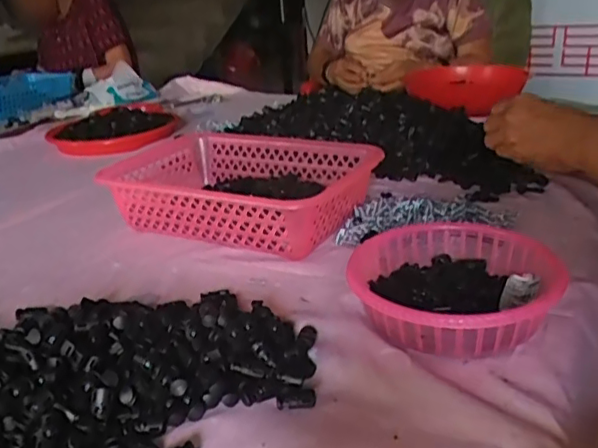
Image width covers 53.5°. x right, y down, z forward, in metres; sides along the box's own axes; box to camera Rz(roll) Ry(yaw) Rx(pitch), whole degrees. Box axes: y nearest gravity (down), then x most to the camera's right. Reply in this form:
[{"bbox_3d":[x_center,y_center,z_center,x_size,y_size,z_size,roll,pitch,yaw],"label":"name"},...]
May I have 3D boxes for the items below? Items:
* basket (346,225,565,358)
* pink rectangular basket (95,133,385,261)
[{"bbox_3d":[0.132,0.051,0.513,0.167,0.050,0.184,-4,22,0],"label":"basket"},{"bbox_3d":[-0.079,-0.045,0.742,0.308,0.072,0.202,8,25,28],"label":"pink rectangular basket"}]

